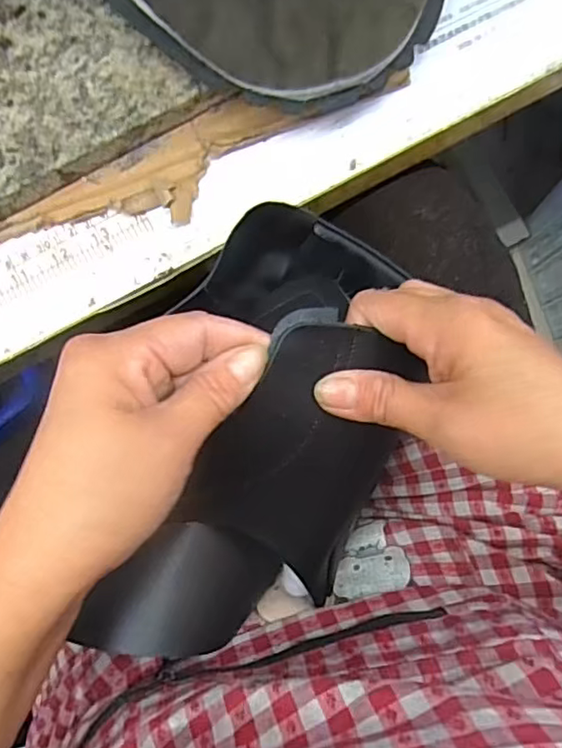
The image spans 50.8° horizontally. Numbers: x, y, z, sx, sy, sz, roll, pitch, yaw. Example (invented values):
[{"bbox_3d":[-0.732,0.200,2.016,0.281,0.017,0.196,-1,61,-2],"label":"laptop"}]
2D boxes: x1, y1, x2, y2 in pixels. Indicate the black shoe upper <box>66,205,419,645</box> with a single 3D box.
[{"bbox_3d":[-0.009,0.039,0.303,0.117,0.103,0.246,20,92,3],"label":"black shoe upper"}]

